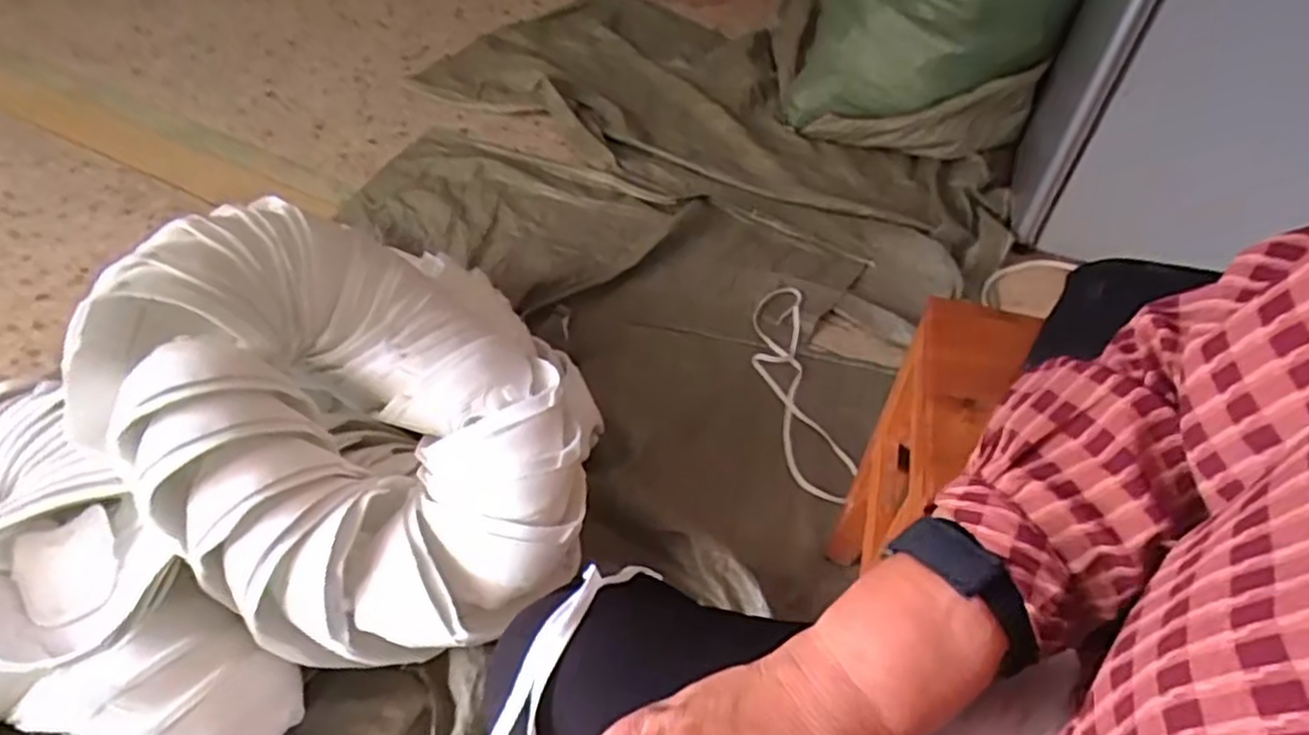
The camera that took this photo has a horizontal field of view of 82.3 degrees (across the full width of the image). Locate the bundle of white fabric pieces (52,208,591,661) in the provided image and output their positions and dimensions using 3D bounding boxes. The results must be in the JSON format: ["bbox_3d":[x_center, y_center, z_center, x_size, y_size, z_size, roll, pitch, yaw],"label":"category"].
[{"bbox_3d":[-0.312,0.033,0.807,0.493,0.243,0.464,2,48,-2],"label":"bundle of white fabric pieces"}]

